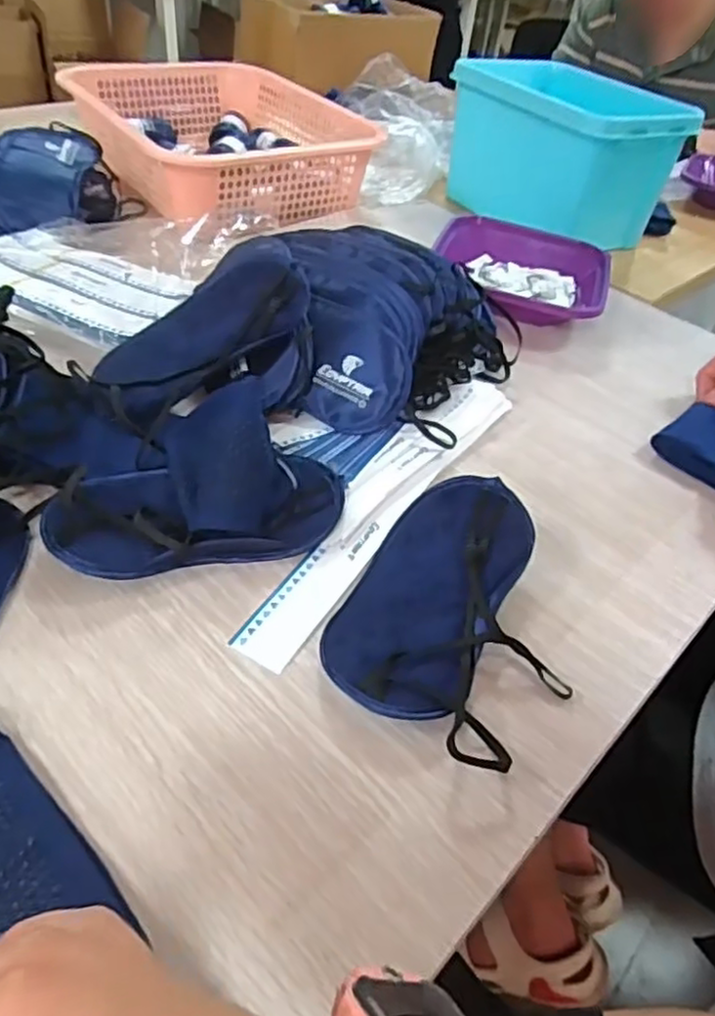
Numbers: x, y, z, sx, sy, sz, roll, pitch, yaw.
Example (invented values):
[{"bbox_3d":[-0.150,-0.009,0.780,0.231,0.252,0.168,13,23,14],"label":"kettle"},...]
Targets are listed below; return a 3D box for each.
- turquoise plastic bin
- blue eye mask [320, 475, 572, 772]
[{"bbox_3d":[0.253,-0.473,0.896,0.171,0.157,0.314,-23,50,-28],"label":"turquoise plastic bin"},{"bbox_3d":[0.063,0.059,0.407,0.133,0.035,0.183,22,45,16],"label":"blue eye mask"}]

